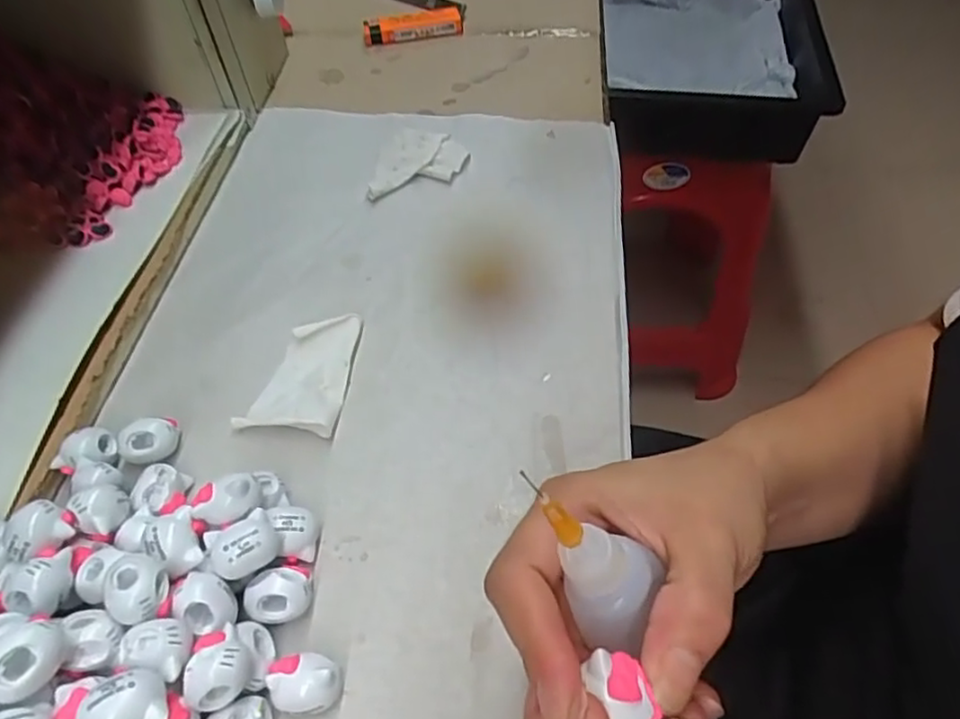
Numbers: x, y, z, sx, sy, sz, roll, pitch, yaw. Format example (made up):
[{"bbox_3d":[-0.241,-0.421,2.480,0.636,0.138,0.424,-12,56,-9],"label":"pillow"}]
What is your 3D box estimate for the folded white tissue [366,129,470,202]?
[{"bbox_3d":[-0.039,-0.128,0.433,0.057,0.006,0.060,10,65,0],"label":"folded white tissue"}]

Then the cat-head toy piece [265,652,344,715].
[{"bbox_3d":[-0.065,0.122,0.247,0.026,0.021,0.021,-3,53,0],"label":"cat-head toy piece"}]

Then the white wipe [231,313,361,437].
[{"bbox_3d":[-0.091,0.006,0.338,0.046,0.017,0.068,5,54,6],"label":"white wipe"}]

